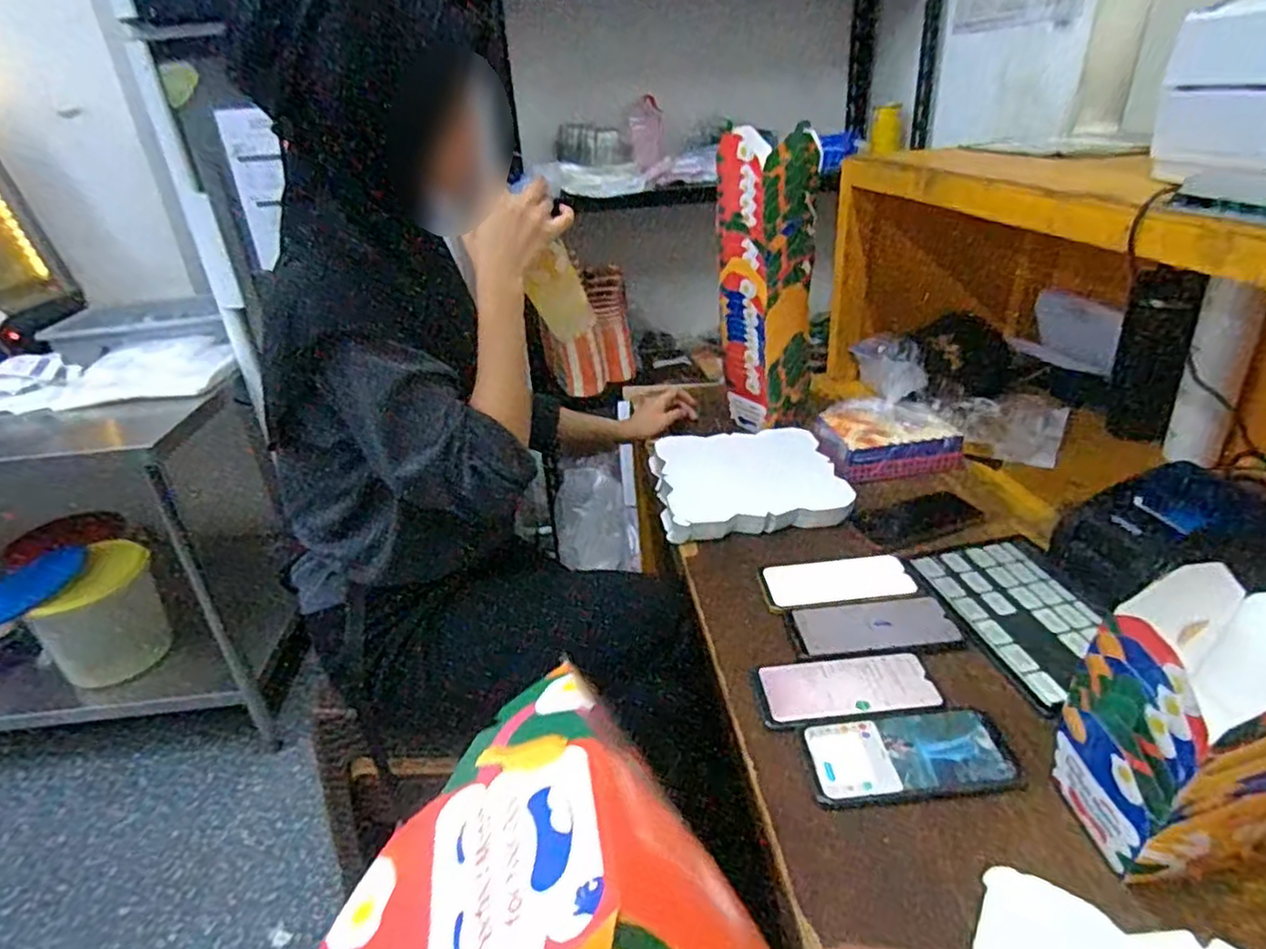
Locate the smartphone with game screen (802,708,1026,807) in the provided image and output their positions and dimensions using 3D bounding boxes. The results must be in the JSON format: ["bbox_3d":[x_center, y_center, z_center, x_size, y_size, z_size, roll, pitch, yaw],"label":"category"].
[{"bbox_3d":[0.233,0.238,0.596,0.167,0.017,0.075,-5,29,-2],"label":"smartphone with game screen"}]

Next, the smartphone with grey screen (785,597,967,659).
[{"bbox_3d":[0.253,0.163,0.742,0.170,0.007,0.086,-5,29,-1],"label":"smartphone with grey screen"}]

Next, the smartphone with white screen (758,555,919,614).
[{"bbox_3d":[0.232,0.122,0.810,0.171,0.005,0.080,-7,29,-5],"label":"smartphone with white screen"}]

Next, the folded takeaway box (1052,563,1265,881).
[{"bbox_3d":[0.382,0.171,0.474,0.123,0.206,0.113,-4,29,0],"label":"folded takeaway box"}]

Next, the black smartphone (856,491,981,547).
[{"bbox_3d":[0.380,0.057,0.928,0.176,0.013,0.092,-17,31,-23],"label":"black smartphone"}]

